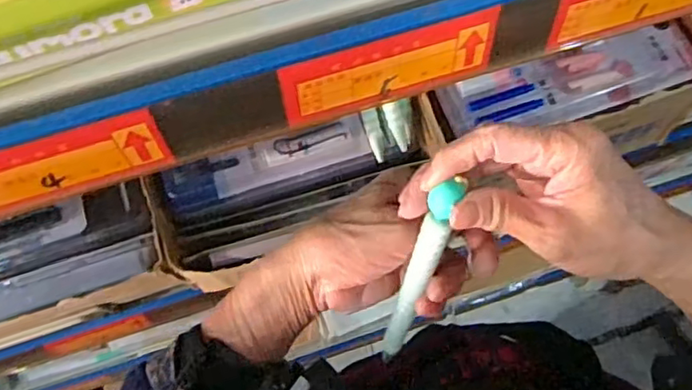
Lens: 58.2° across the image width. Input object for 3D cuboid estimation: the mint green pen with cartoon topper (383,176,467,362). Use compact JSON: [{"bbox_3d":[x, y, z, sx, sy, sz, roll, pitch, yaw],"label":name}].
[{"bbox_3d":[0.037,0.048,0.331,0.013,0.145,0.011,17,45,5],"label":"mint green pen with cartoon topper"}]

